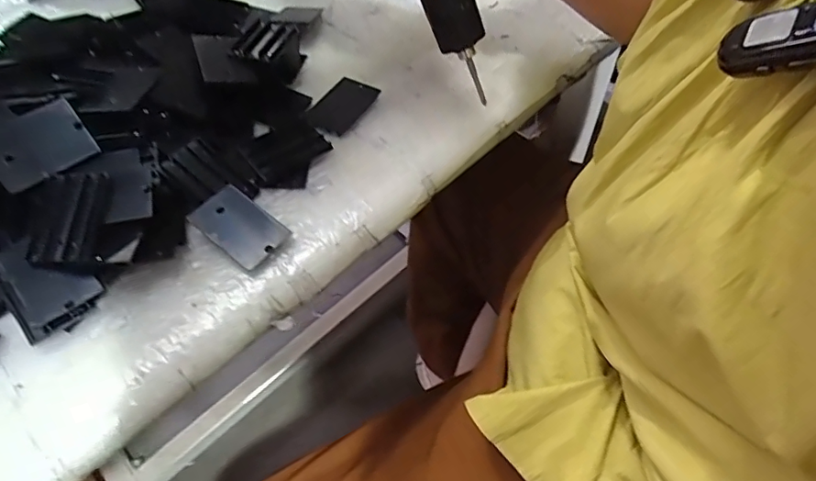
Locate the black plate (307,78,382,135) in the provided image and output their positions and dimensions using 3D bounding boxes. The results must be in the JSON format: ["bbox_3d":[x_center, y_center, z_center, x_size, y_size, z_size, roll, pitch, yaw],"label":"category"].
[{"bbox_3d":[-0.051,-0.103,0.399,0.034,0.006,0.058,24,59,19],"label":"black plate"}]

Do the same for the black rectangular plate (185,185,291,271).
[{"bbox_3d":[-0.105,-0.009,0.325,0.054,0.007,0.034,38,75,8],"label":"black rectangular plate"}]

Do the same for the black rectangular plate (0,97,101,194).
[{"bbox_3d":[-0.221,-0.058,0.311,0.055,0.010,0.042,-27,91,-7],"label":"black rectangular plate"}]

